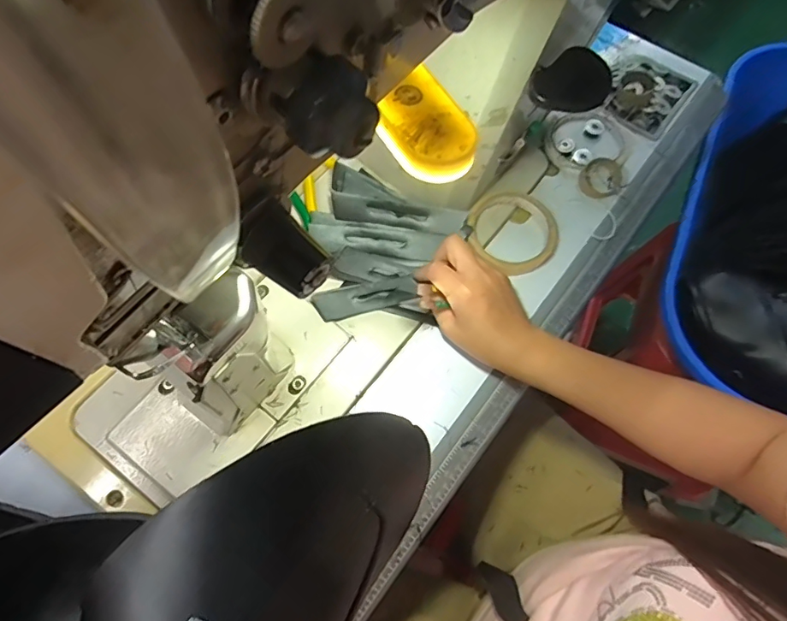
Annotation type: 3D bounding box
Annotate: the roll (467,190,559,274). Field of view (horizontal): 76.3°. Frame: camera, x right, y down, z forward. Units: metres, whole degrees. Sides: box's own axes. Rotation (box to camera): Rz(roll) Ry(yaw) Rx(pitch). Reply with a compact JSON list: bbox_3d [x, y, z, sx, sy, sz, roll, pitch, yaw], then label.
[{"bbox_3d":[0.121,-0.079,0.496,0.087,0.019,0.082,1,78,-6],"label":"roll"}]

